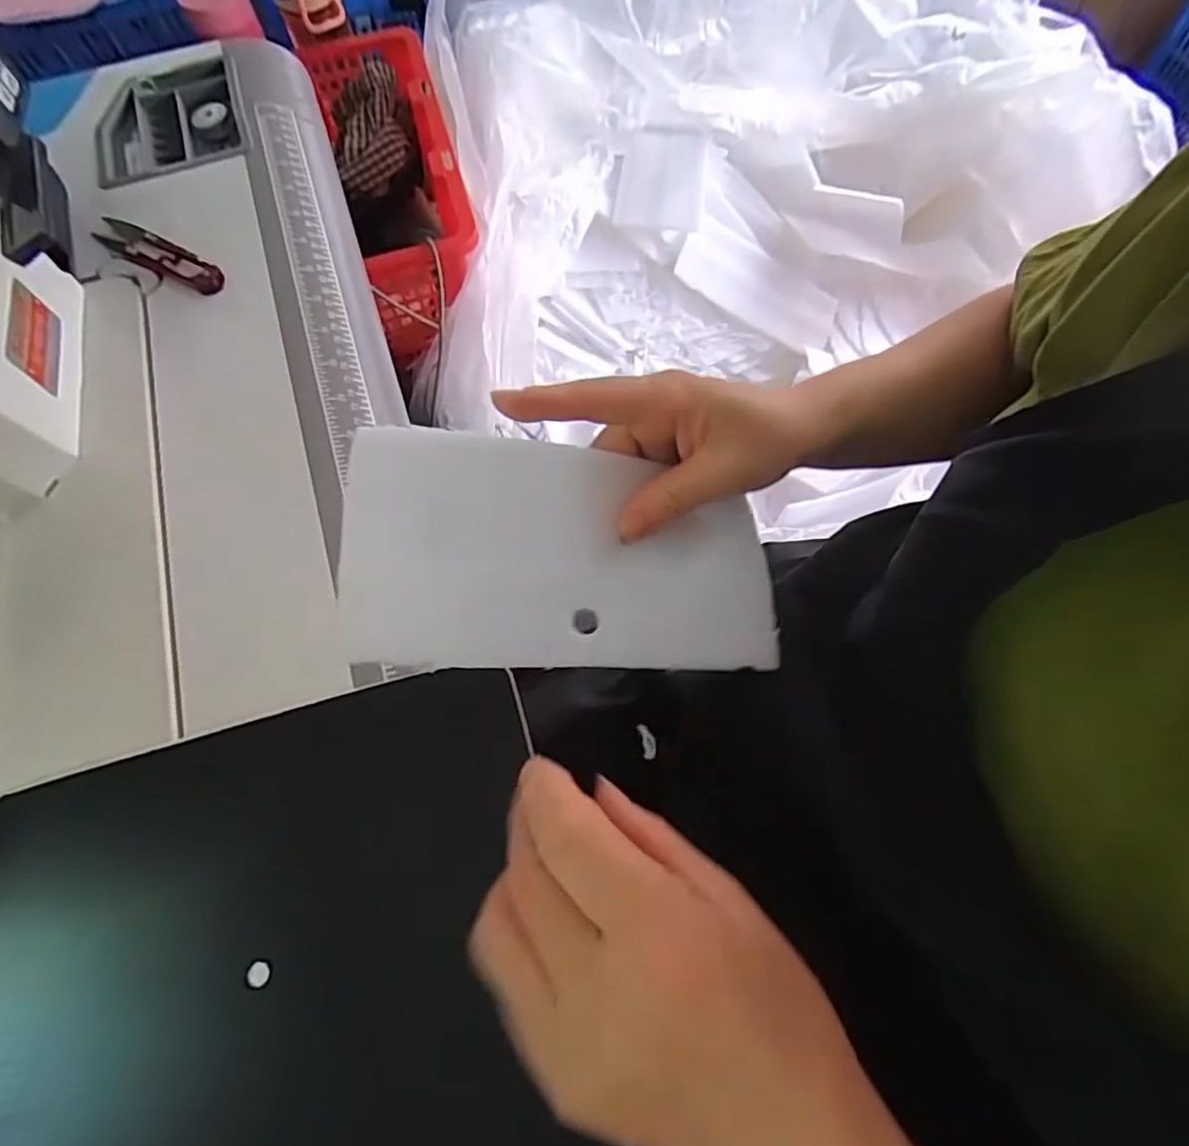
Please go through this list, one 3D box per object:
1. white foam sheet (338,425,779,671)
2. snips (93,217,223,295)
[{"bbox_3d":[-0.006,-0.007,0.278,0.194,0.009,0.094,4,87,-16],"label":"white foam sheet"},{"bbox_3d":[-0.264,-0.194,0.377,0.100,0.007,0.022,27,71,13],"label":"snips"}]

